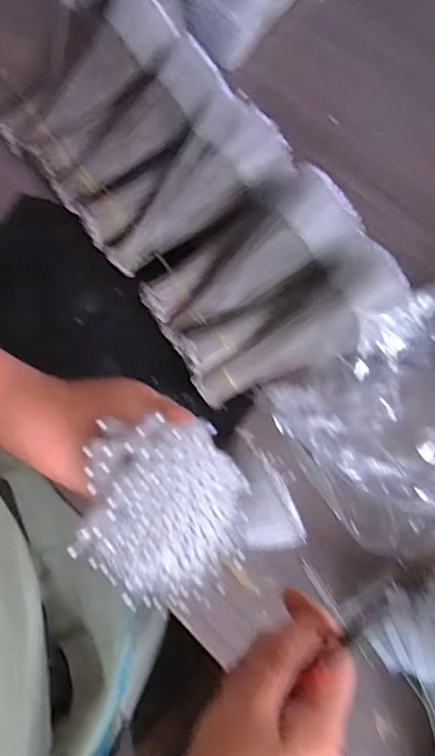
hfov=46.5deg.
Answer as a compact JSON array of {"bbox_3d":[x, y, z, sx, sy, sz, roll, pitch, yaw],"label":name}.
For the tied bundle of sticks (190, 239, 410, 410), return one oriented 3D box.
[{"bbox_3d":[0.084,-0.042,0.532,0.234,0.052,0.089,-35,74,16],"label":"tied bundle of sticks"}]

